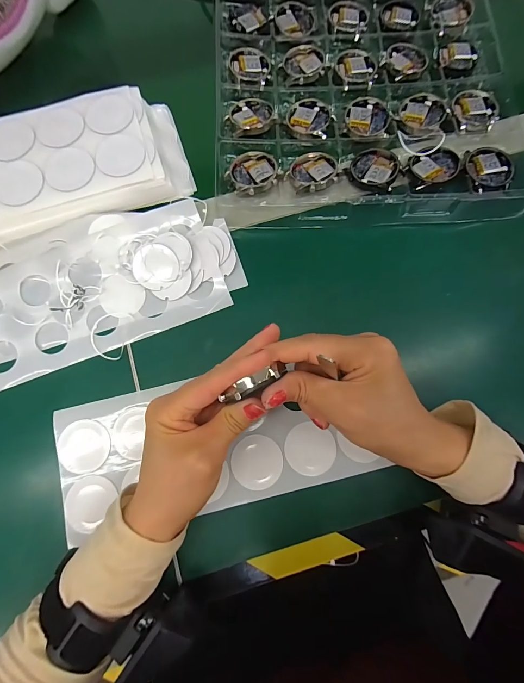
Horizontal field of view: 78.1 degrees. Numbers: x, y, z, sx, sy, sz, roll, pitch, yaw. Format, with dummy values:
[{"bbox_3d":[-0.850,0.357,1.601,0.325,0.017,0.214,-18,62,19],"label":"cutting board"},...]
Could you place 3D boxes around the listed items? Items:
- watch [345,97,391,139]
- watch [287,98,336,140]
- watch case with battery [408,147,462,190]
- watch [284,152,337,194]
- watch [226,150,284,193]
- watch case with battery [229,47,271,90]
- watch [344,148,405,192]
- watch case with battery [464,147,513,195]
[{"bbox_3d":[0.108,-0.229,0.330,0.043,0.008,0.040,11,79,3],"label":"watch"},{"bbox_3d":[0.051,-0.233,0.334,0.045,0.008,0.044,0,79,0],"label":"watch"},{"bbox_3d":[0.167,-0.169,0.313,0.042,0.010,0.037,-7,79,-1],"label":"watch case with battery"},{"bbox_3d":[0.050,-0.165,0.314,0.050,0.014,0.042,-28,80,-5],"label":"watch"},{"bbox_3d":[-0.009,-0.165,0.315,0.047,0.012,0.049,0,79,0],"label":"watch"},{"bbox_3d":[-0.013,-0.297,0.349,0.042,0.004,0.052,-3,79,0],"label":"watch case with battery"},{"bbox_3d":[0.111,-0.170,0.314,0.047,0.008,0.042,34,81,7],"label":"watch"},{"bbox_3d":[0.219,-0.168,0.313,0.047,0.010,0.048,8,79,2],"label":"watch case with battery"}]

